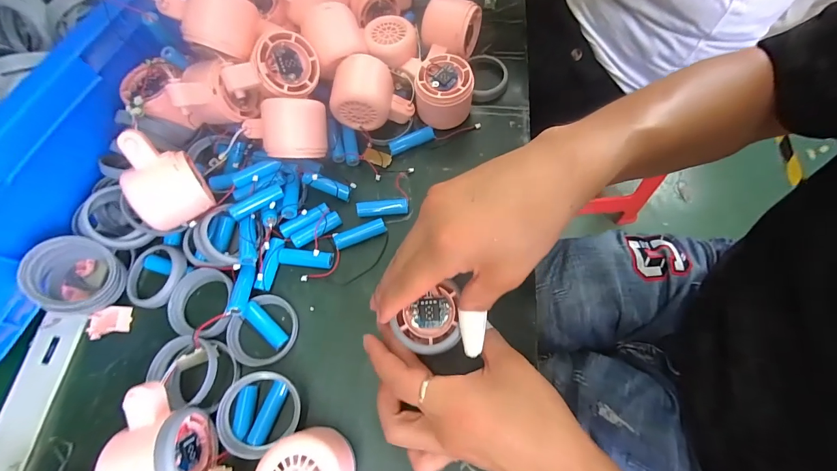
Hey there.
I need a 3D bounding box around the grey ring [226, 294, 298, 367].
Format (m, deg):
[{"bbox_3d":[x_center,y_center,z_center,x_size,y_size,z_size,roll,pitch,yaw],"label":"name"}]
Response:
[{"bbox_3d":[-0.137,0.083,0.319,0.059,0.009,0.058,-1,68,3],"label":"grey ring"}]

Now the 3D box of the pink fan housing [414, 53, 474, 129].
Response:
[{"bbox_3d":[0.026,-0.145,0.378,0.058,0.052,0.059,5,68,6],"label":"pink fan housing"}]

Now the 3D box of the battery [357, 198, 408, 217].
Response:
[{"bbox_3d":[-0.035,-0.027,0.356,0.049,0.014,0.015,-4,68,2],"label":"battery"}]

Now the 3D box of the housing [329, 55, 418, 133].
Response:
[{"bbox_3d":[-0.046,-0.141,0.369,0.084,0.055,0.049,11,63,-21],"label":"housing"}]

